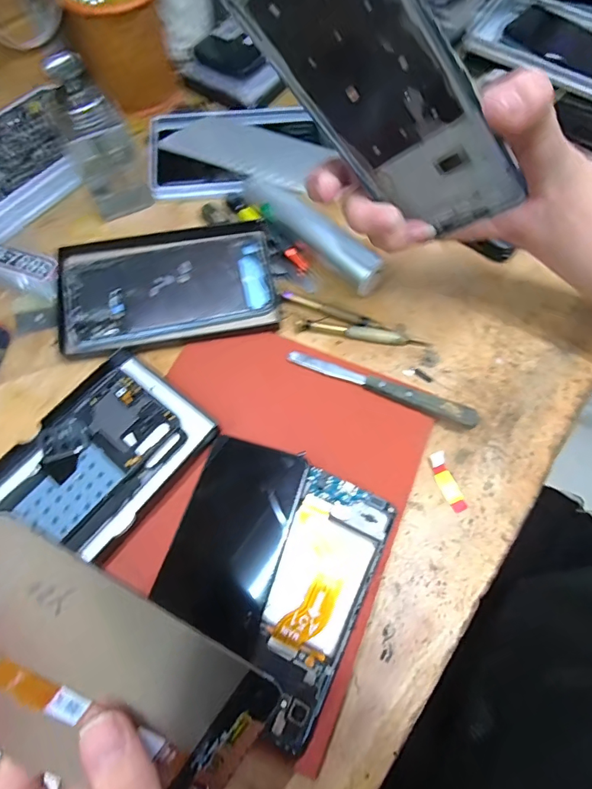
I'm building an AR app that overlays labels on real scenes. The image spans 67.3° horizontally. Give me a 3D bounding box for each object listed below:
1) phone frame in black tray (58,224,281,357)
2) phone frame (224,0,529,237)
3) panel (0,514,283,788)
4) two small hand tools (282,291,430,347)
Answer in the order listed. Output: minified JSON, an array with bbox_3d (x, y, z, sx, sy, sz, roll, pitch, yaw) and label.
[{"bbox_3d":[-0.103,-0.086,0.360,0.169,0.013,0.099,-10,68,-5],"label":"phone frame in black tray"},{"bbox_3d":[0.039,-0.138,0.203,0.156,0.072,0.005,39,69,-27],"label":"phone frame"},{"bbox_3d":[-0.078,0.117,0.182,0.152,0.006,0.069,44,75,-21],"label":"panel"},{"bbox_3d":[0.045,-0.054,0.360,0.119,0.008,0.028,18,68,6],"label":"two small hand tools"}]

